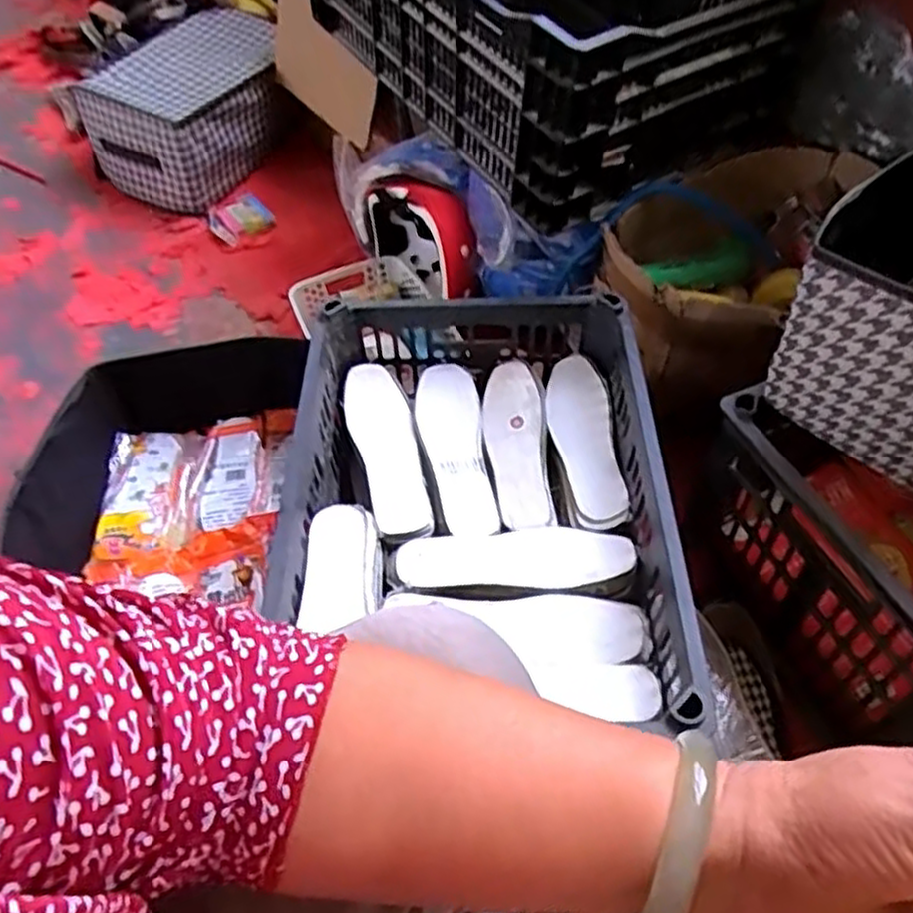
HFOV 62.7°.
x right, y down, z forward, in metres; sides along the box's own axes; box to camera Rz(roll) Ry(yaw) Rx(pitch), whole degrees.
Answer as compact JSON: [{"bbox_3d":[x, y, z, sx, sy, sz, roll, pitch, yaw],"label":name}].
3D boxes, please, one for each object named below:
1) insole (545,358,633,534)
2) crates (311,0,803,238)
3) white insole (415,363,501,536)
[{"bbox_3d":[0.137,-0.019,0.811,0.063,0.031,0.222,-3,54,0],"label":"insole"},{"bbox_3d":[0.103,-0.601,0.965,0.421,0.254,0.576,-29,59,-18],"label":"crates"},{"bbox_3d":[-0.004,-0.013,0.810,0.068,0.021,0.228,-7,54,-3],"label":"white insole"}]

